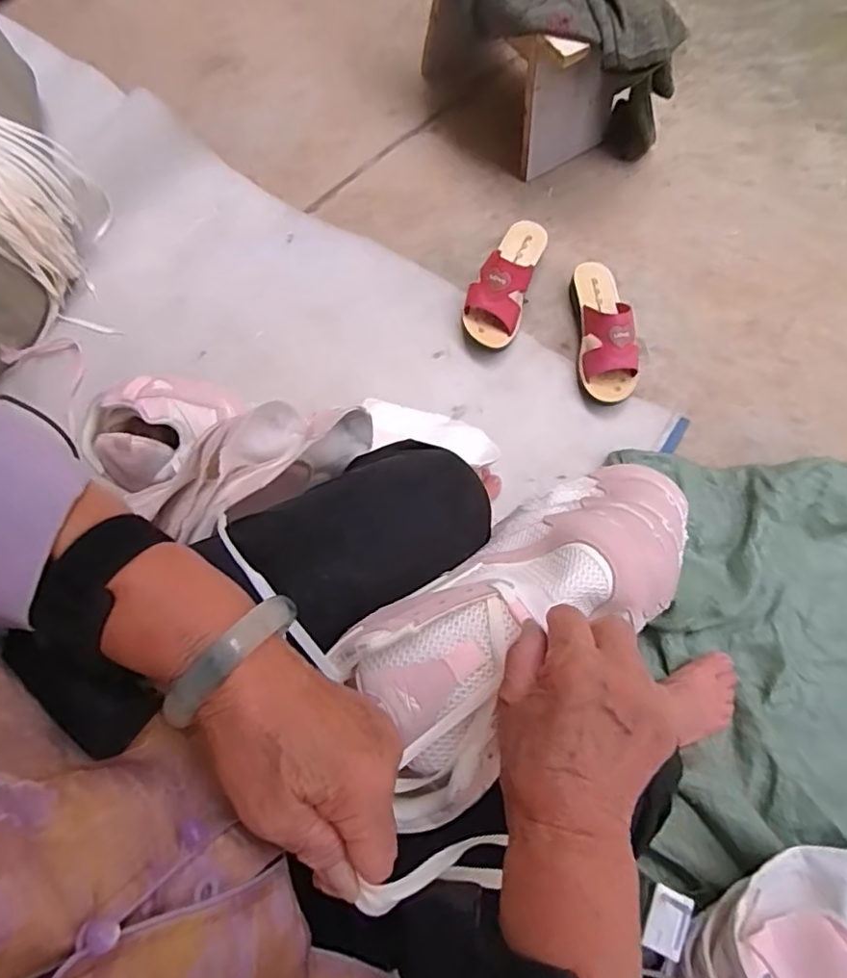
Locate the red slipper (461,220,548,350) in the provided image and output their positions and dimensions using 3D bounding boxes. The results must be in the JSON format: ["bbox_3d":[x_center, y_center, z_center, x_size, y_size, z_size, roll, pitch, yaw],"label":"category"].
[{"bbox_3d":[0.124,-0.322,0.914,0.082,0.082,0.213,19,74,4],"label":"red slipper"}]

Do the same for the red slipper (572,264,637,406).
[{"bbox_3d":[0.267,-0.238,0.889,0.077,0.080,0.225,-2,73,-3],"label":"red slipper"}]

